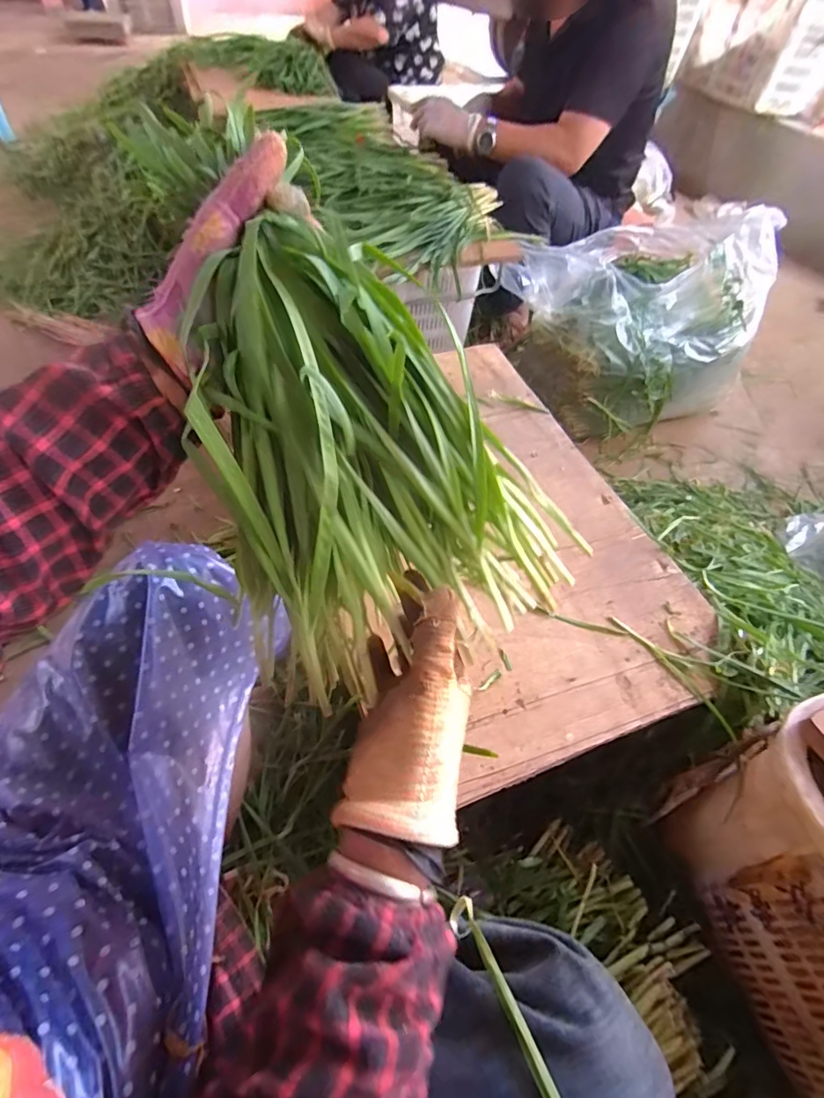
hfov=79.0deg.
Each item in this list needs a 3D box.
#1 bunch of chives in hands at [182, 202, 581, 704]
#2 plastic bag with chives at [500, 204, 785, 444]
[{"bbox_3d":[-0.024,-0.044,0.289,0.190,0.260,0.062,-30,17,-7],"label":"bunch of chives in hands"},{"bbox_3d":[0.540,-0.562,1.233,0.570,0.376,0.464,-25,59,-21],"label":"plastic bag with chives"}]

